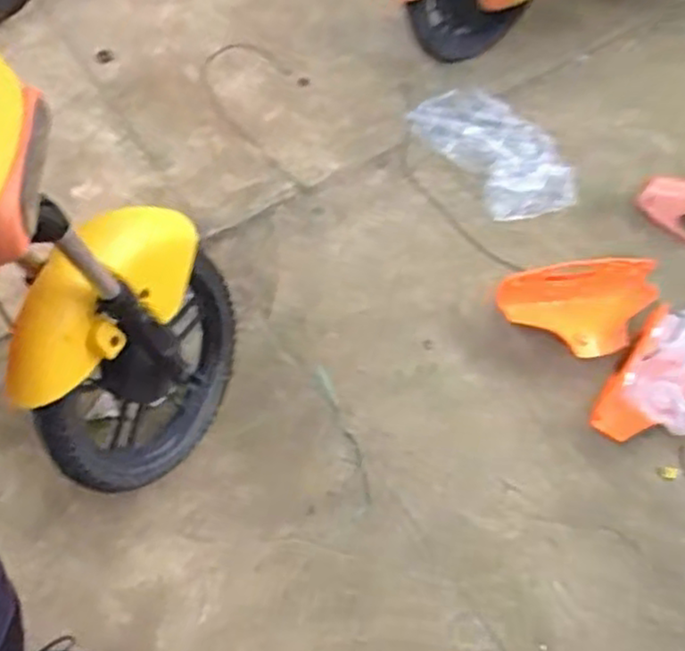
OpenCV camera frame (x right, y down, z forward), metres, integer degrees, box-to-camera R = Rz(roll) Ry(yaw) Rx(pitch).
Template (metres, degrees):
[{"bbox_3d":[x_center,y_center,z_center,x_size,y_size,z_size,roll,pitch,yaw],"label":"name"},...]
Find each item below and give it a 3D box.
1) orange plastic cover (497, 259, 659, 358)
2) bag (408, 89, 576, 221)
[{"bbox_3d":[0.442,-0.033,1.337,0.287,0.108,0.158,2,59,-5],"label":"orange plastic cover"},{"bbox_3d":[0.349,-0.393,1.575,0.233,0.057,0.379,-32,66,-21],"label":"bag"}]

